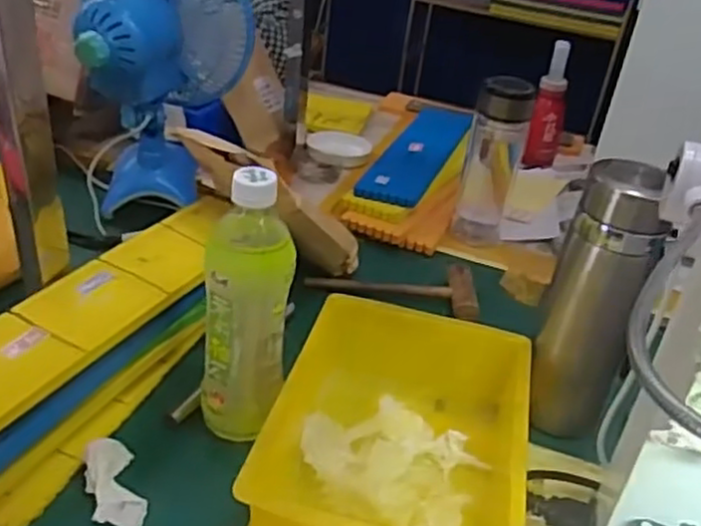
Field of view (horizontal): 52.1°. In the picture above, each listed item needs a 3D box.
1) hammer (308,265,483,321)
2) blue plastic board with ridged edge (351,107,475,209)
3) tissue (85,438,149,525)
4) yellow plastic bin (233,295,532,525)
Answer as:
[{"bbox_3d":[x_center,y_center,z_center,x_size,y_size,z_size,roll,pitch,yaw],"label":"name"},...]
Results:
[{"bbox_3d":[0.050,0.017,0.777,0.184,0.029,0.079,13,32,9],"label":"hammer"},{"bbox_3d":[0.104,-0.162,1.024,0.092,0.013,0.340,11,33,17],"label":"blue plastic board with ridged edge"},{"bbox_3d":[-0.168,0.157,0.510,0.035,0.020,0.073,-10,36,-26],"label":"tissue"},{"bbox_3d":[0.035,0.133,0.538,0.178,0.074,0.232,13,32,8],"label":"yellow plastic bin"}]

